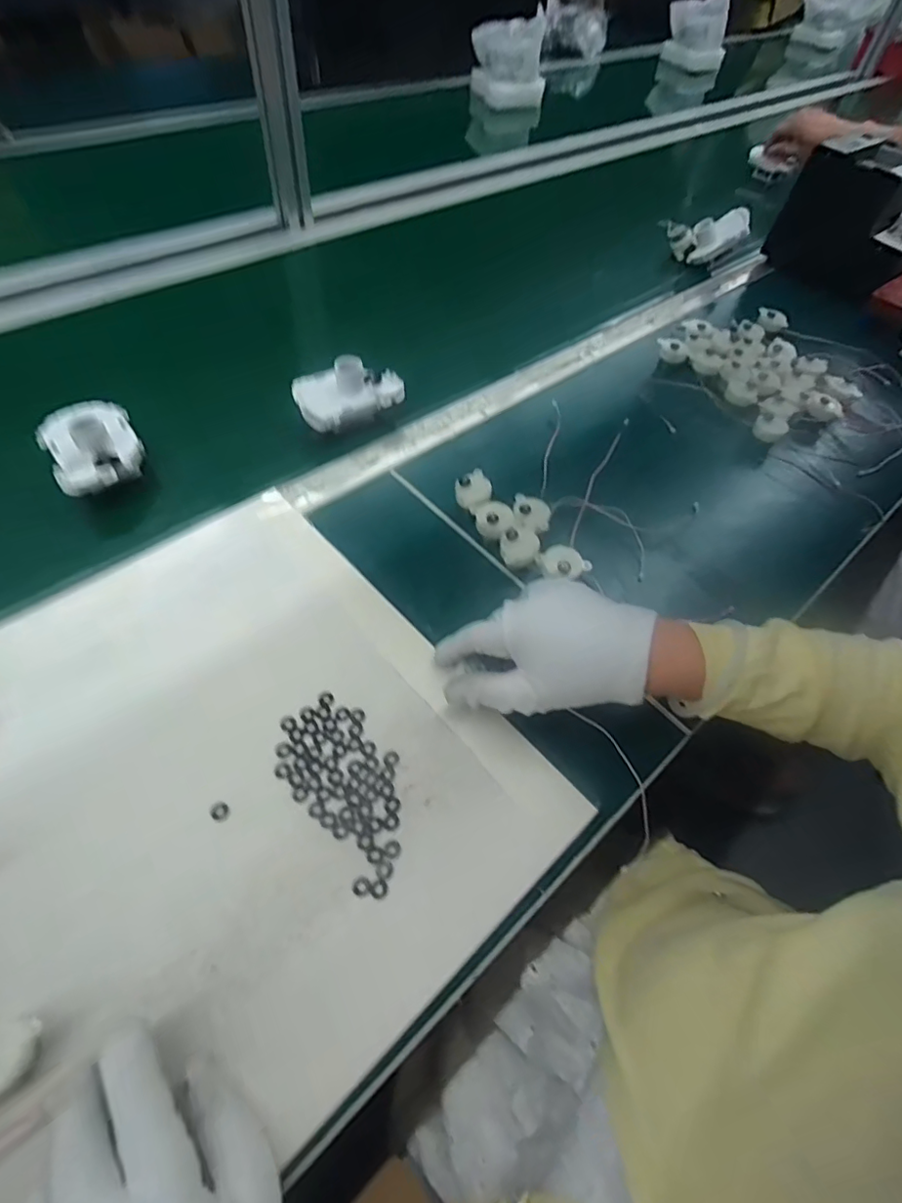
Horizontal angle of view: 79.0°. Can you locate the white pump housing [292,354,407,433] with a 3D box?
[{"bbox_3d":[-0.104,-0.211,0.556,0.102,0.055,0.072,-25,61,-22],"label":"white pump housing"}]

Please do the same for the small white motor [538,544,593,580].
[{"bbox_3d":[0.092,-0.029,0.456,0.036,0.022,0.034,-26,61,-22],"label":"small white motor"}]

